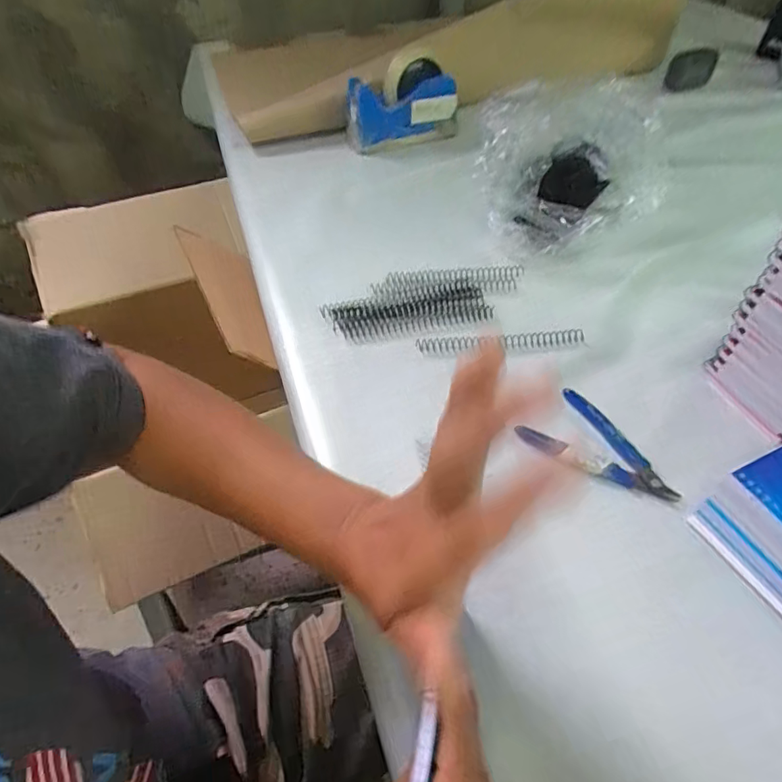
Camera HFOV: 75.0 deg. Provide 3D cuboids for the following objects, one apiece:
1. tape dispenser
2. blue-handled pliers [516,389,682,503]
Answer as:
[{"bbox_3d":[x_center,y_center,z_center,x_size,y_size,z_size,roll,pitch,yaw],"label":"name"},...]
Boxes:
[{"bbox_3d":[0.016,-0.412,0.728,0.162,0.098,0.045,-21,53,-17],"label":"tape dispenser"},{"bbox_3d":[0.172,0.048,0.406,0.114,0.010,0.070,34,57,25],"label":"blue-handled pliers"}]

